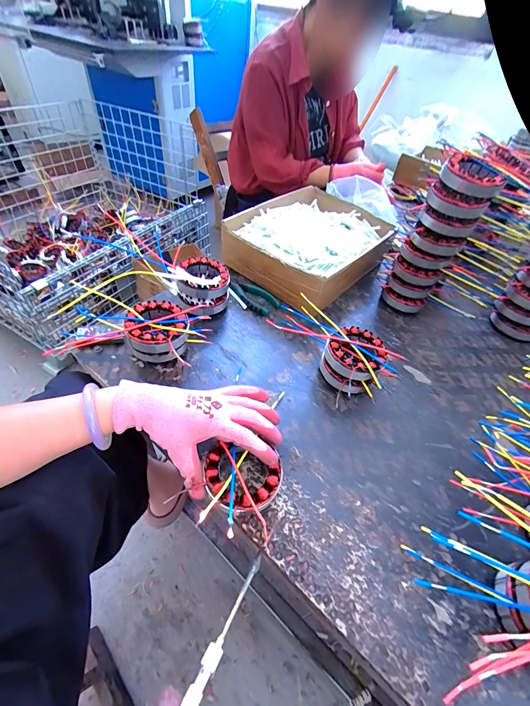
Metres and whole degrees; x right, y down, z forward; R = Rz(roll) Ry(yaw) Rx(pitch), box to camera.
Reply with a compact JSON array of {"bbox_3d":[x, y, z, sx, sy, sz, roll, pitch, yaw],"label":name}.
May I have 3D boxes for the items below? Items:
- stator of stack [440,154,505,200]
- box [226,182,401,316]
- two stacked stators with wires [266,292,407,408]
[{"bbox_3d":[0.306,-0.263,0.459,0.085,0.032,0.071,24,50,14],"label":"stator of stack"},{"bbox_3d":[0.103,-0.234,0.663,0.255,0.097,0.331,32,52,20],"label":"box"},{"bbox_3d":[0.106,-0.006,0.480,0.089,0.070,0.182,-33,60,-31],"label":"two stacked stators with wires"}]

